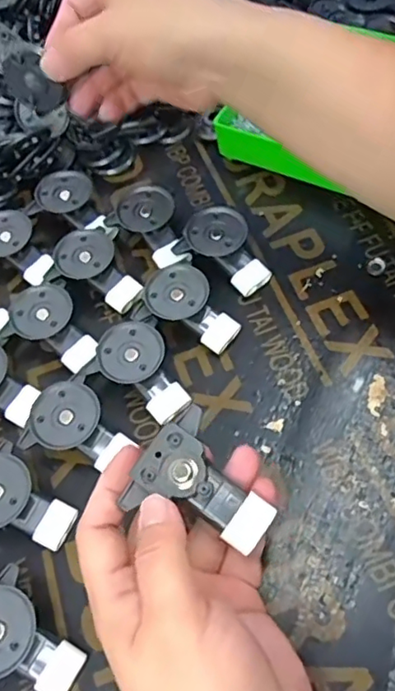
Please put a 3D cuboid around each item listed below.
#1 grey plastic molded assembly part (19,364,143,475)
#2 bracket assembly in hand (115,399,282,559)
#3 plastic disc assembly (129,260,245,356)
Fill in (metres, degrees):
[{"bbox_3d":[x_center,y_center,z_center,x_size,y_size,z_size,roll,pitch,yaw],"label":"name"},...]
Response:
[{"bbox_3d":[-0.074,0.053,0.365,0.057,0.030,0.058,34,70,23],"label":"grey plastic molded assembly part"},{"bbox_3d":[0.005,0.065,0.273,0.064,0.018,0.050,28,68,15],"label":"bracket assembly in hand"},{"bbox_3d":[-0.006,-0.023,0.395,0.067,0.026,0.047,27,68,21],"label":"plastic disc assembly"}]

